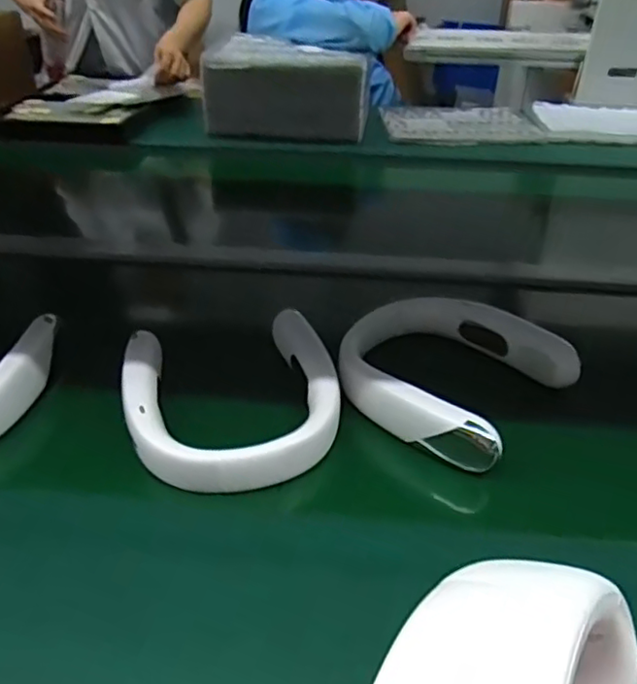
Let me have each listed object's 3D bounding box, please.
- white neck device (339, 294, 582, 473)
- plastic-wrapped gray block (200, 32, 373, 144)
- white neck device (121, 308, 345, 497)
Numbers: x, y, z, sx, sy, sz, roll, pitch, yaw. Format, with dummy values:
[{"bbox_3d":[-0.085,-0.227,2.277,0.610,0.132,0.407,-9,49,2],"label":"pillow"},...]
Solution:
[{"bbox_3d":[0.117,0.023,0.613,0.205,0.043,0.193,30,45,34],"label":"white neck device"},{"bbox_3d":[-0.061,-0.549,1.330,0.325,0.139,0.275,2,36,1],"label":"plastic-wrapped gray block"},{"bbox_3d":[-0.078,0.049,0.576,0.191,0.048,0.190,-9,37,-13],"label":"white neck device"}]

